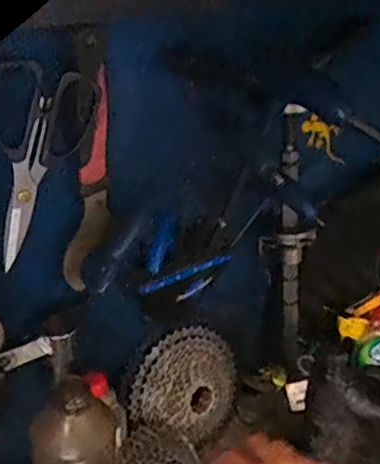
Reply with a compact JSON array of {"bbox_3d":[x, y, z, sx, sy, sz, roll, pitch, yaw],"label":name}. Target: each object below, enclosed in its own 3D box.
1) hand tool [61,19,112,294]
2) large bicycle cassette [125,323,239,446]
[{"bbox_3d":[-0.095,-0.058,0.534,0.020,0.228,0.049,27,36,30],"label":"hand tool"},{"bbox_3d":[0.003,0.186,0.737,0.152,0.130,0.032,32,-21,-24],"label":"large bicycle cassette"}]

